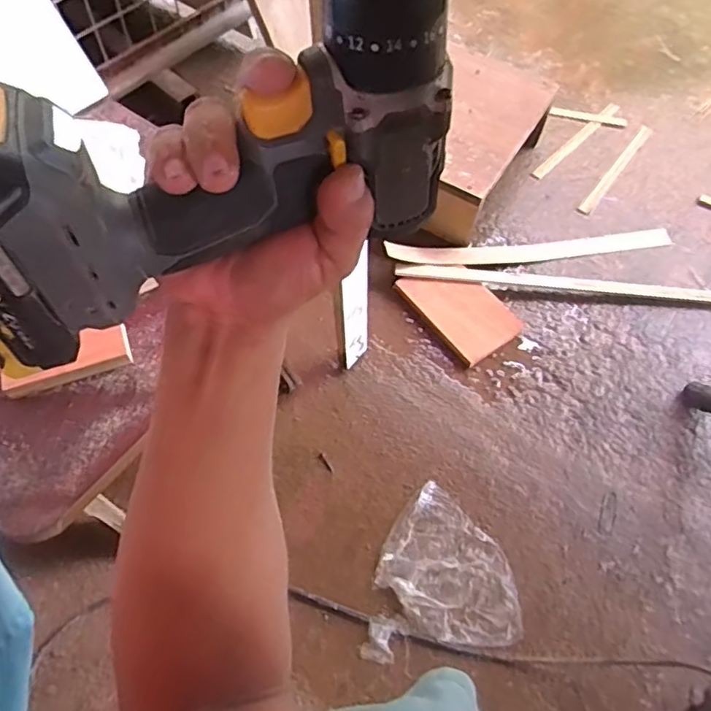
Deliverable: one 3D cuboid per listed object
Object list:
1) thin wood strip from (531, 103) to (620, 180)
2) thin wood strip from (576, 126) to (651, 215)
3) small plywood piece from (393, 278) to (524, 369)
[{"bbox_3d":[0.470,-0.458,1.229,0.025,0.008,0.315,40,66,18],"label":"thin wood strip"},{"bbox_3d":[0.544,-0.392,1.207,0.025,0.015,0.294,35,65,16],"label":"thin wood strip"},{"bbox_3d":[0.179,-0.081,0.999,0.128,0.010,0.193,-32,67,-19],"label":"small plywood piece"}]

